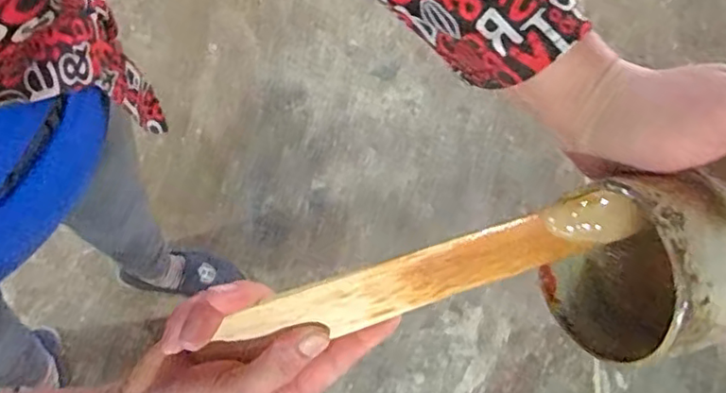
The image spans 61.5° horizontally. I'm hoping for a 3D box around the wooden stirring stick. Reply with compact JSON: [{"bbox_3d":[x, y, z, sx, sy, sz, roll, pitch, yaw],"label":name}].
[{"bbox_3d":[0.027,0.041,0.299,0.204,0.032,0.008,-20,29,13],"label":"wooden stirring stick"}]

